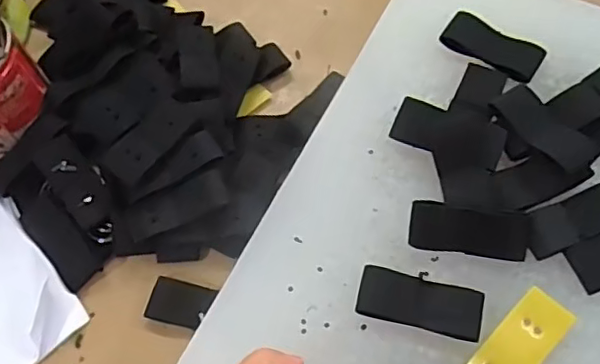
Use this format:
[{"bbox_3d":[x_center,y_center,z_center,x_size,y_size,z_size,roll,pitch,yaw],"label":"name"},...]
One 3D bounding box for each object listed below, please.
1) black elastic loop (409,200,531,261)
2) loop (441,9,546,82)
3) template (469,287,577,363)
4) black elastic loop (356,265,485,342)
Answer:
[{"bbox_3d":[0.089,0.026,0.308,0.061,0.004,0.025,7,91,1],"label":"black elastic loop"},{"bbox_3d":[0.120,-0.085,0.365,0.061,0.004,0.031,31,69,17],"label":"loop"},{"bbox_3d":[0.106,0.081,0.284,0.025,0.008,0.062,41,72,20],"label":"template"},{"bbox_3d":[0.061,0.061,0.297,0.061,0.006,0.026,12,65,9],"label":"black elastic loop"}]

